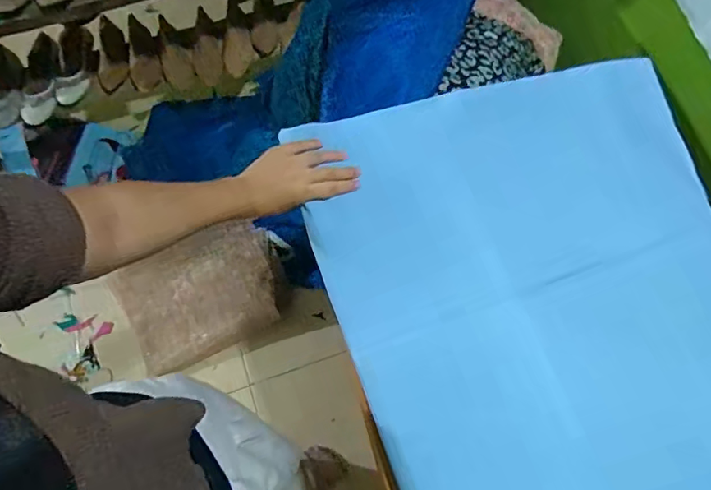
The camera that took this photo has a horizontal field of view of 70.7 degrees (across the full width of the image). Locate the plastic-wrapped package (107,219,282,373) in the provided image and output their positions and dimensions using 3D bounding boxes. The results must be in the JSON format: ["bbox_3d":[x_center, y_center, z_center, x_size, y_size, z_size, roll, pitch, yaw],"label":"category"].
[{"bbox_3d":[-0.390,0.128,1.261,0.404,0.113,0.283,-23,69,-8],"label":"plastic-wrapped package"}]

